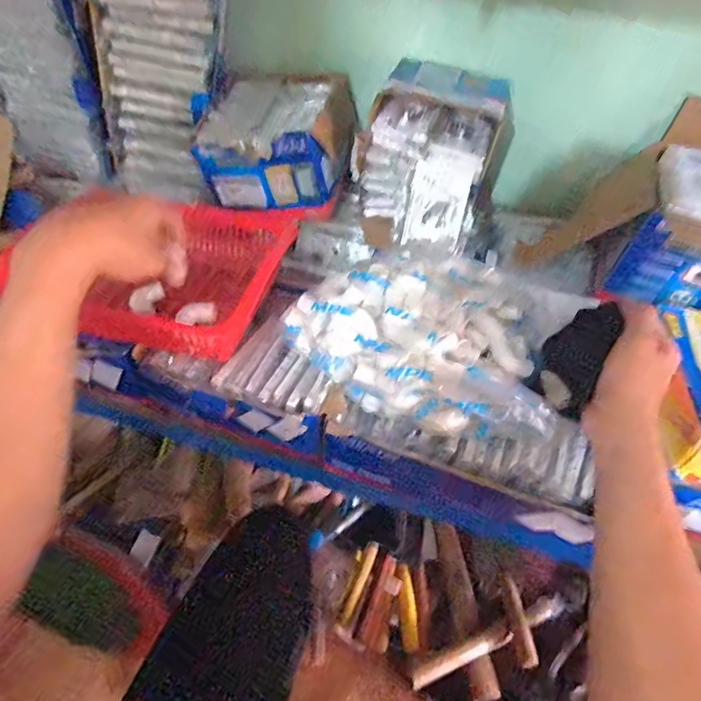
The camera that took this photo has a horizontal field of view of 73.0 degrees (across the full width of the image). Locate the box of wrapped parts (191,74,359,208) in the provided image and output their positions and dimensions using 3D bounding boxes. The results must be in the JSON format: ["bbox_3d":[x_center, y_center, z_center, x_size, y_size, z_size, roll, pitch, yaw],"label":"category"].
[{"bbox_3d":[-0.103,-0.297,0.669,0.213,0.116,0.151,-3,46,-6],"label":"box of wrapped parts"}]

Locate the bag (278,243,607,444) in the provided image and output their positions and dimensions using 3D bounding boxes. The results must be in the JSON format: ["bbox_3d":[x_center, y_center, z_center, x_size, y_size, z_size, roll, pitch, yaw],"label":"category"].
[{"bbox_3d":[0.075,-0.011,0.477,0.270,0.088,0.184,5,46,1],"label":"bag"}]

